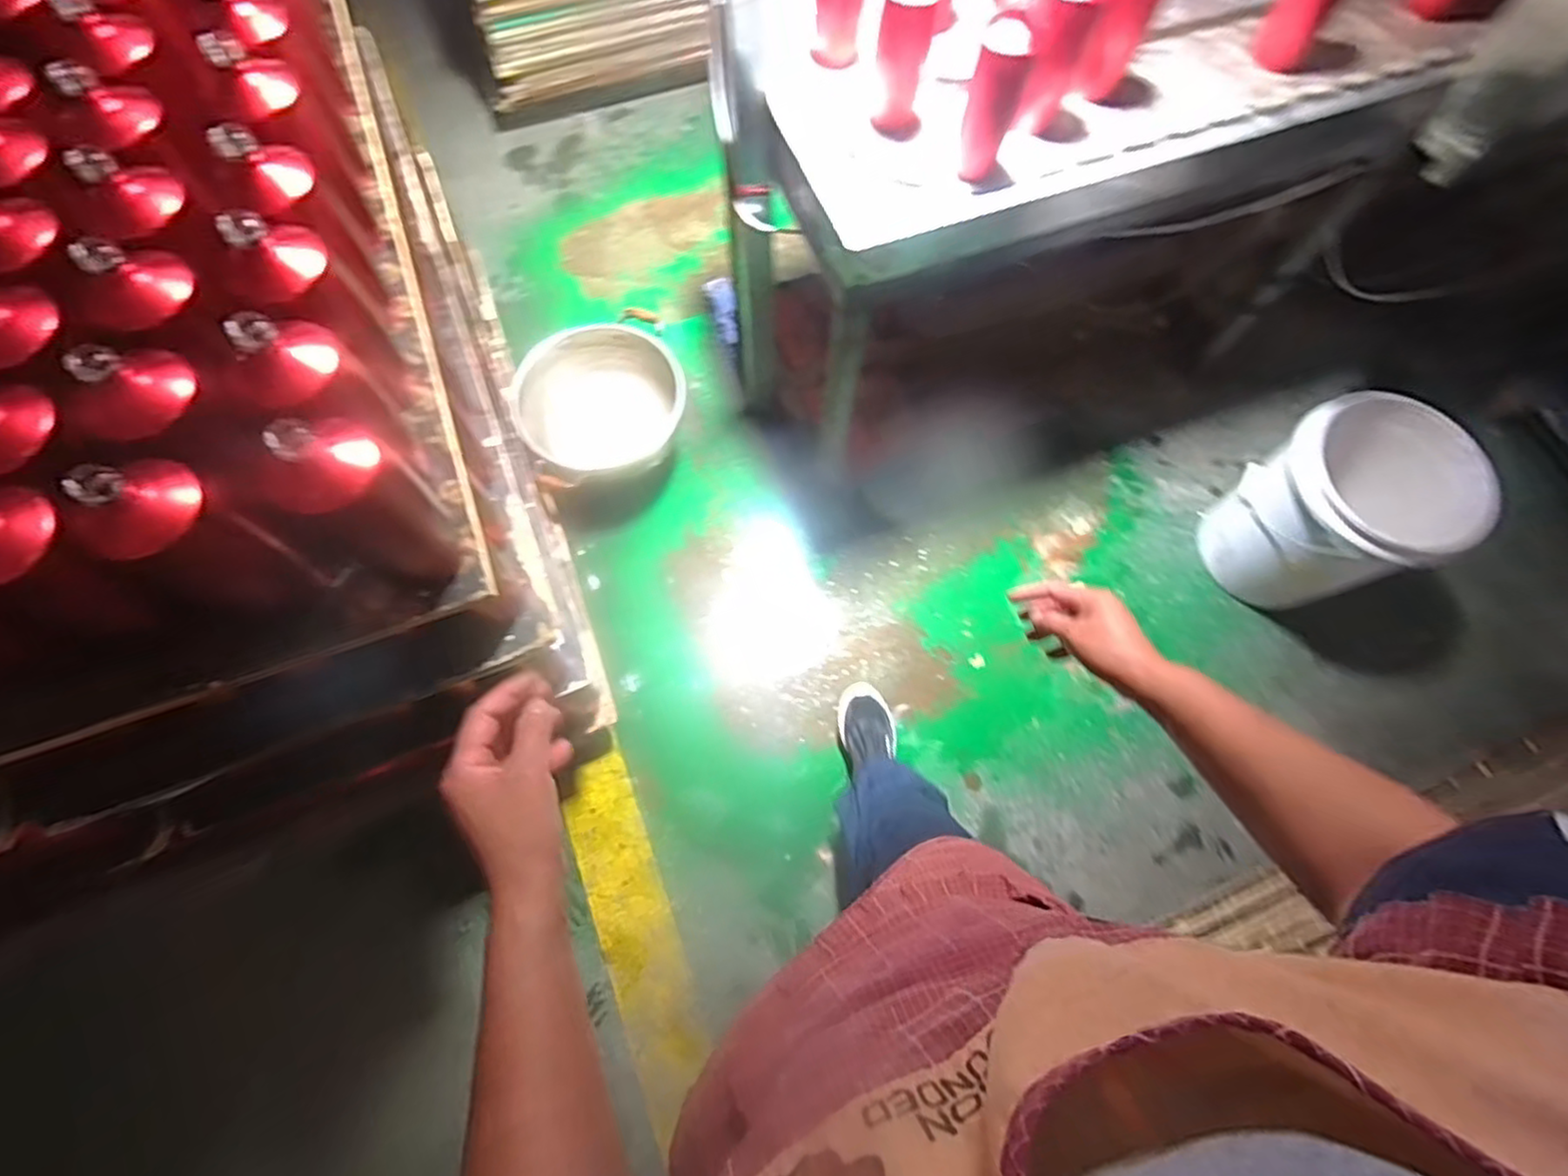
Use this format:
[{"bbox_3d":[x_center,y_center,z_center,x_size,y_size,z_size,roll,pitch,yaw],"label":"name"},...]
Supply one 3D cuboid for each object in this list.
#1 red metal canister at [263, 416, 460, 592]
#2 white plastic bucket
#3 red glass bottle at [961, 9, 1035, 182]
[{"bbox_3d":[-0.330,-0.062,0.566,0.065,0.186,0.080,36,74,11],"label":"red metal canister"},{"bbox_3d":[1.072,-0.148,1.383,0.279,0.369,0.310,-26,74,-10],"label":"white plastic bucket"},{"bbox_3d":[0.259,-0.603,0.868,0.055,0.170,0.050,6,71,1],"label":"red glass bottle"}]

